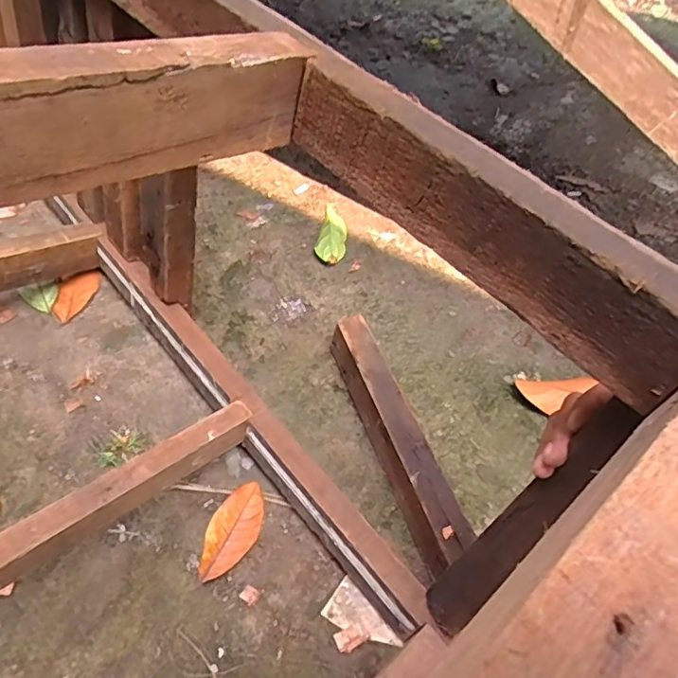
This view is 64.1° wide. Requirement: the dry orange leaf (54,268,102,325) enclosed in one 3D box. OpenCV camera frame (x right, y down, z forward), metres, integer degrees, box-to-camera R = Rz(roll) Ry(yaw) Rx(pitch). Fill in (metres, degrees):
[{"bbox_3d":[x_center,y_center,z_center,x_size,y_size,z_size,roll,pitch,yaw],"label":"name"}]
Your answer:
[{"bbox_3d":[-0.398,-0.069,0.816,0.052,0.018,0.092,22,52,12],"label":"dry orange leaf"}]

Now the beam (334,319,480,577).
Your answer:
[{"bbox_3d":[0.068,0.115,0.673,0.046,0.068,0.328,-14,54,-16],"label":"beam"}]

